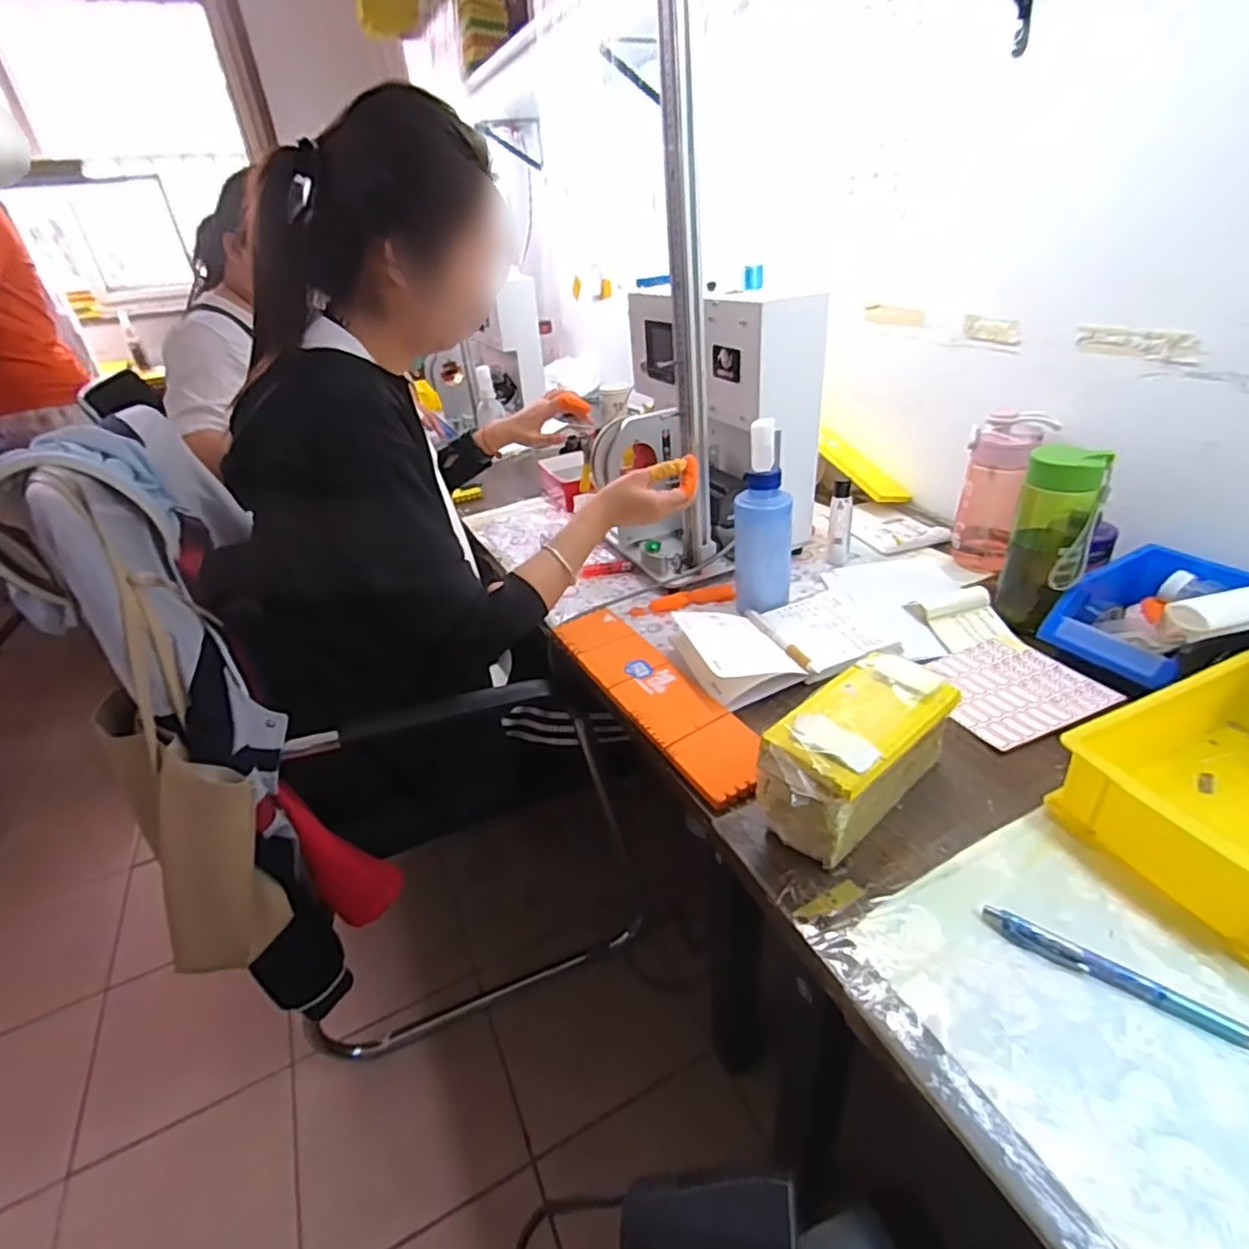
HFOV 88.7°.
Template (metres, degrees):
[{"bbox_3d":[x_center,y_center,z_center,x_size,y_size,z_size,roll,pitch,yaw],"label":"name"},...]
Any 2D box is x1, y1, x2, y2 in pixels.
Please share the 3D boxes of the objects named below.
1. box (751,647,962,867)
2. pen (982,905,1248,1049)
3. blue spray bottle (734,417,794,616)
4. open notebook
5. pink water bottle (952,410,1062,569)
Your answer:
[{"bbox_3d":[0.184,0.103,0.511,0.169,0.090,0.082,-27,38,-31],"label":"box"},{"bbox_3d":[0.300,0.214,0.392,0.142,0.011,0.017,18,39,33],"label":"pen"},{"bbox_3d":[0.162,-0.121,0.742,0.064,0.209,0.056,4,33,15],"label":"blue spray bottle"},{"bbox_3d":[0.183,0.007,0.713,0.237,0.045,0.135,-17,33,-17],"label":"open notebook"},{"bbox_3d":[0.475,-0.166,0.813,0.070,0.189,0.069,-21,35,-23],"label":"pink water bottle"}]

